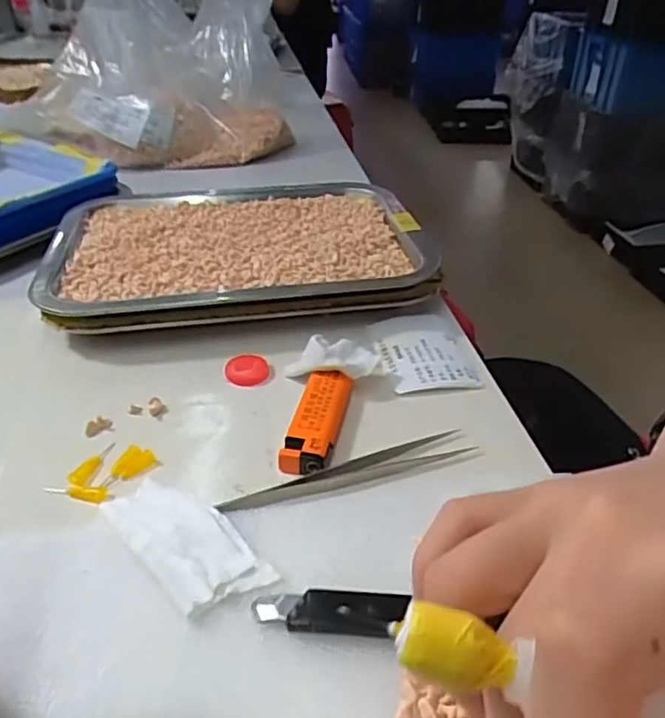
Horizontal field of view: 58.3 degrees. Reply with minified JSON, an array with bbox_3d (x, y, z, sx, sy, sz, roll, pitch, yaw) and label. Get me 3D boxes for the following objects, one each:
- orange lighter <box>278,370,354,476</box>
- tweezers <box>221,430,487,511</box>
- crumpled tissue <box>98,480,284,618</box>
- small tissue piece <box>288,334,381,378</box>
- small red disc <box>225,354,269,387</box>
[{"bbox_3d":[-0.007,0.032,0.310,0.025,0.012,0.067,7,36,9],"label":"orange lighter"},{"bbox_3d":[0.009,0.053,0.287,0.126,0.008,0.015,-13,38,-18],"label":"tweezers"},{"bbox_3d":[-0.064,0.074,0.249,0.036,0.005,0.081,-29,45,-34],"label":"crumpled tissue"},{"bbox_3d":[-0.001,0.000,0.342,0.050,0.023,0.024,7,36,9],"label":"small tissue piece"},{"bbox_3d":[-0.050,0.006,0.352,0.025,0.007,0.020,-6,37,-11],"label":"small red disc"}]

